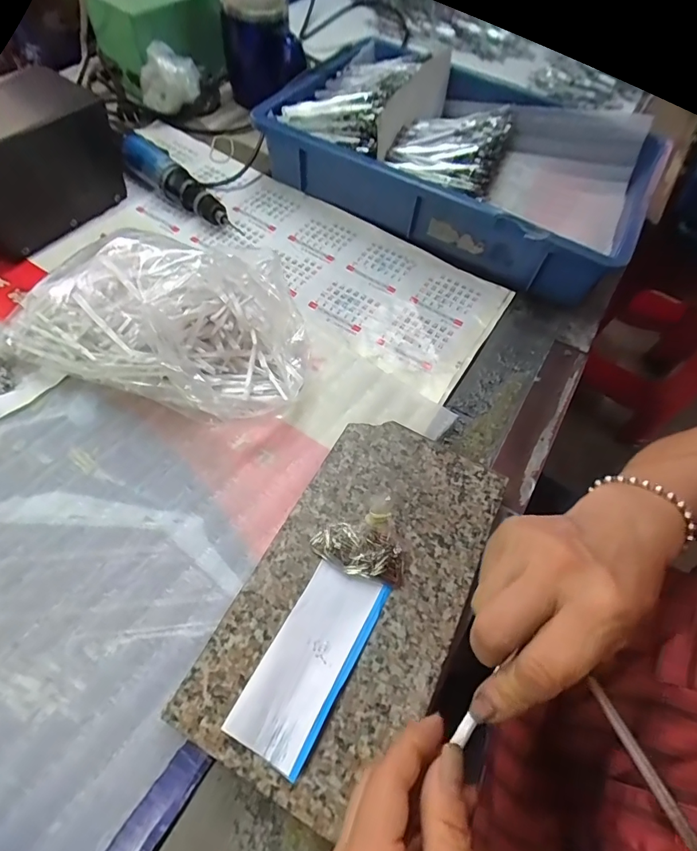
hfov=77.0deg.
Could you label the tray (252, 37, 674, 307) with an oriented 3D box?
[{"bbox_3d":[0.139,-0.350,0.546,0.427,0.082,0.319,30,61,13],"label":"tray"}]

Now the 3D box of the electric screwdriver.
[{"bbox_3d":[-0.199,-0.280,0.505,0.188,0.041,0.042,37,63,17],"label":"electric screwdriver"}]

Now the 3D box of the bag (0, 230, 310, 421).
[{"bbox_3d":[-0.149,-0.089,0.367,0.227,0.096,0.143,20,60,8],"label":"bag"}]

